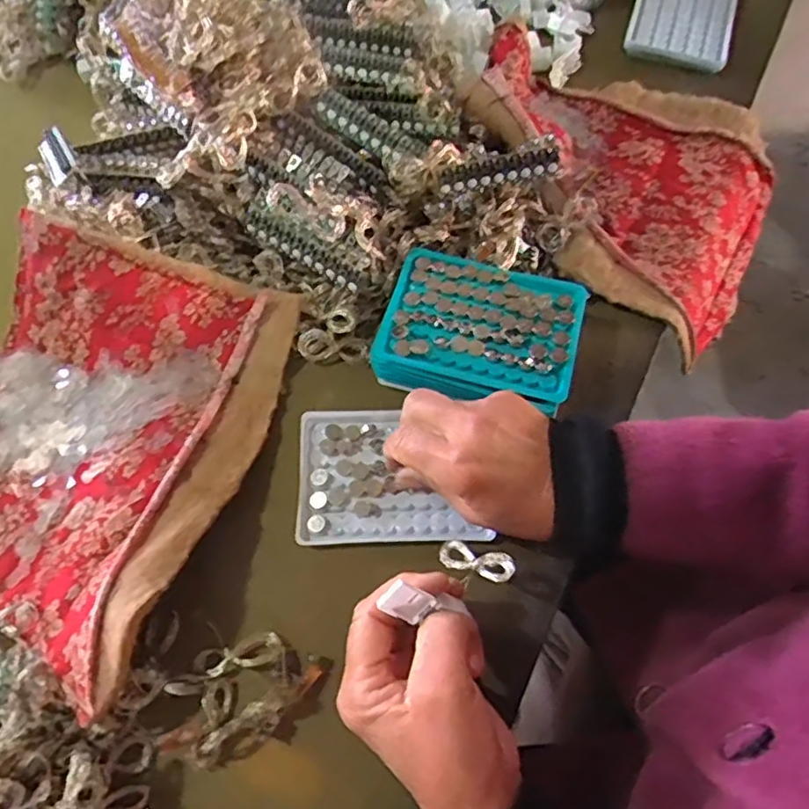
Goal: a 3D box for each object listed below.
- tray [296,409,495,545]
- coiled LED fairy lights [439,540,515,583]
[{"bbox_3d":[-0.011,0.048,0.428,0.121,0.015,0.094,0,66,-3],"label":"tray"},{"bbox_3d":[0.043,0.094,0.376,0.048,0.007,0.017,7,61,33],"label":"coiled LED fairy lights"}]

